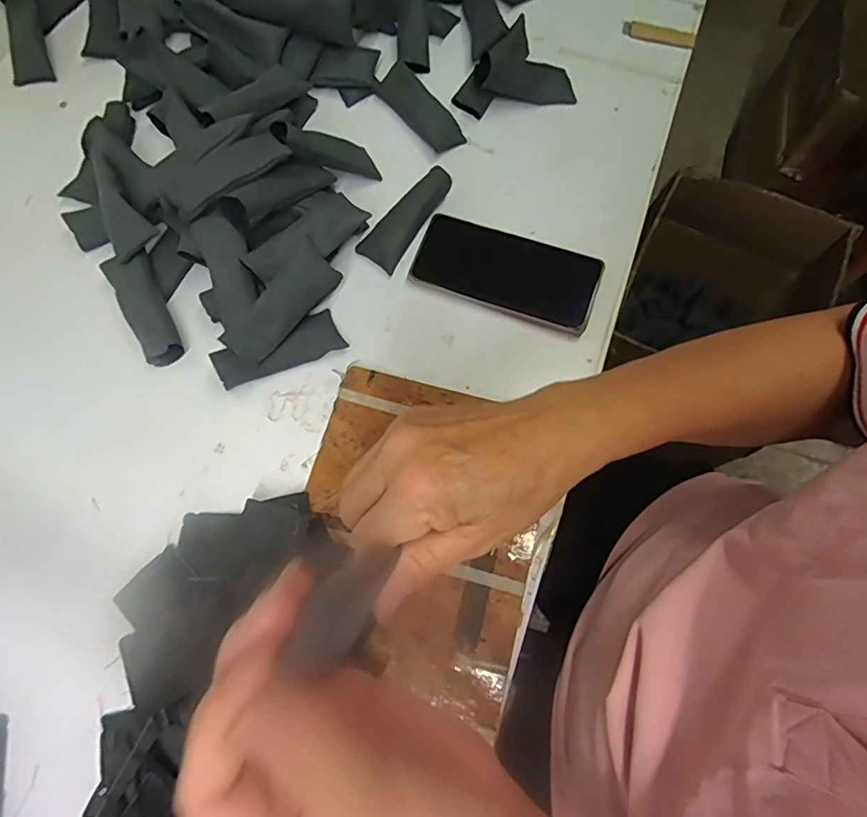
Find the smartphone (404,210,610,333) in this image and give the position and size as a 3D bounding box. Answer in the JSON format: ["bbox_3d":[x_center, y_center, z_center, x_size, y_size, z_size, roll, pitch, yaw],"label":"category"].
[{"bbox_3d":[0.064,-0.121,0.462,0.161,0.012,0.076,19,73,6],"label":"smartphone"}]

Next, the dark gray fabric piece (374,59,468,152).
[{"bbox_3d":[-0.014,-0.299,0.517,0.036,0.021,0.102,-38,75,-11],"label":"dark gray fabric piece"}]

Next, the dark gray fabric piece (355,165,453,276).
[{"bbox_3d":[-0.024,-0.175,0.473,0.040,0.024,0.101,35,75,11],"label":"dark gray fabric piece"}]

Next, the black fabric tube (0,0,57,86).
[{"bbox_3d":[-0.430,-0.395,0.549,0.039,0.014,0.105,-12,93,-4],"label":"black fabric tube"}]

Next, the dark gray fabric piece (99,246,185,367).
[{"bbox_3d":[-0.244,-0.085,0.446,0.037,0.034,0.103,-28,74,-9],"label":"dark gray fabric piece"}]

